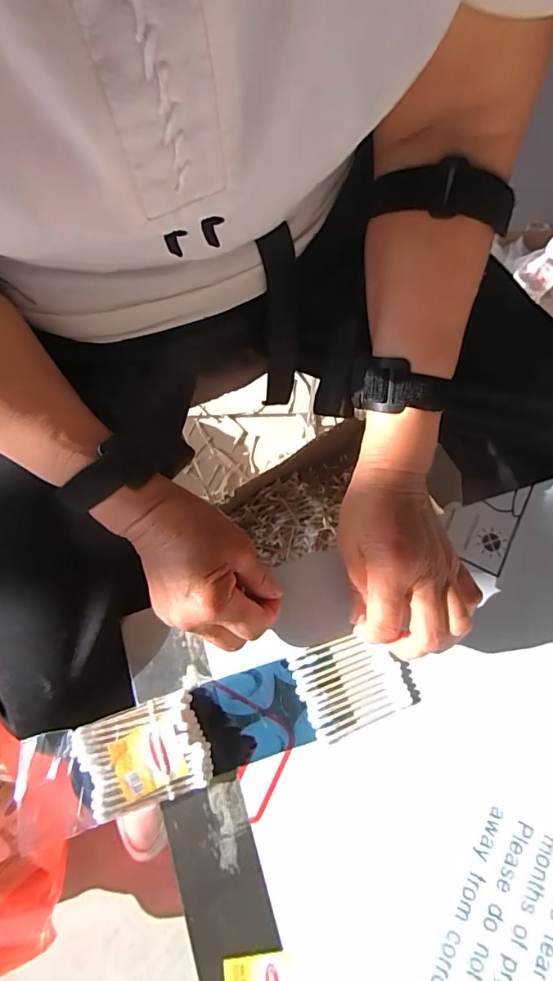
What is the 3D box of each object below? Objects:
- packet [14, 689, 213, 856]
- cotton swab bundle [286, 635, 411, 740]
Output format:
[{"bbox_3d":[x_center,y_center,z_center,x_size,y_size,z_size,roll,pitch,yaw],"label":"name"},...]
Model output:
[{"bbox_3d":[-0.111,0.186,0.322,0.122,0.020,0.062,-15,76,-4],"label":"packet"},{"bbox_3d":[0.053,0.140,0.347,0.074,0.004,0.060,-20,76,-5],"label":"cotton swab bundle"}]

